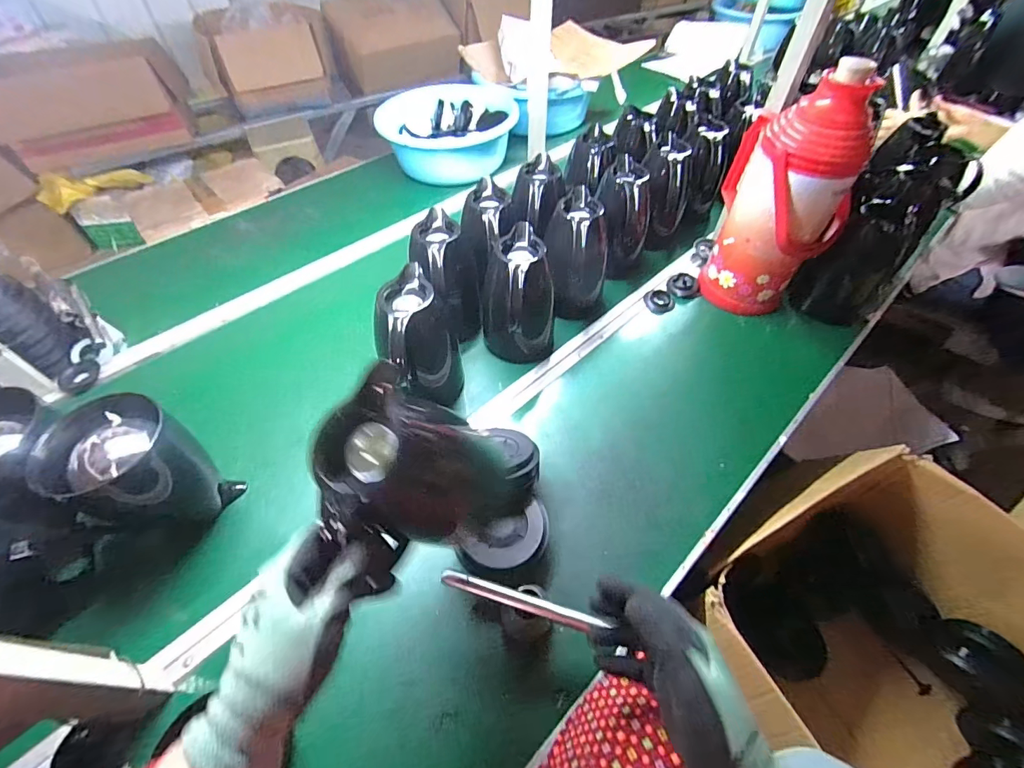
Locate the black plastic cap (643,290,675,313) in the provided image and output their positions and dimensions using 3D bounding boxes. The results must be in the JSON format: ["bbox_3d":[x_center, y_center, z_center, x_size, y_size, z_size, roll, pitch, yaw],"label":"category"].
[{"bbox_3d":[0.299,-0.167,0.891,0.057,0.010,0.056,-1,51,1],"label":"black plastic cap"}]

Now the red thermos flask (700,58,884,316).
[{"bbox_3d":[0.464,-0.306,0.762,0.209,0.378,0.149,25,56,20],"label":"red thermos flask"}]

